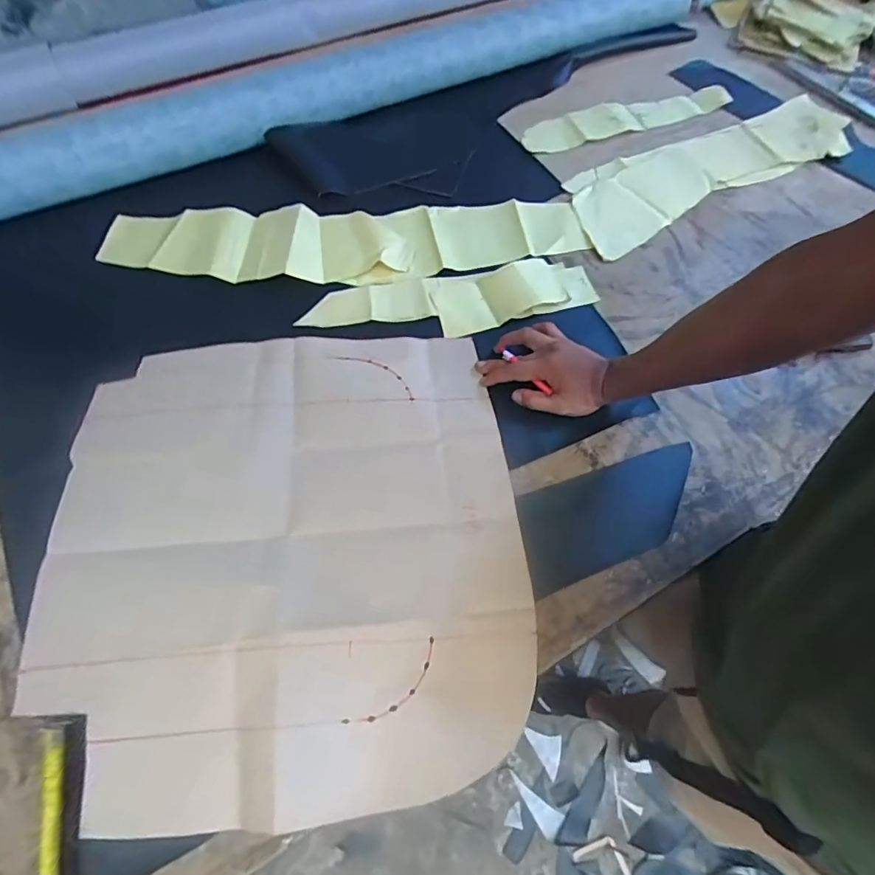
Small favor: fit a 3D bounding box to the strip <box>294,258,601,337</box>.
[{"bbox_3d":[0.022,-0.192,0.682,0.398,0.021,0.100,-9,63,-7],"label":"strip"}]

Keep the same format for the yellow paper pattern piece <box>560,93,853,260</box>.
[{"bbox_3d":[0.452,-0.454,0.820,0.554,0.012,0.170,-27,63,-13],"label":"yellow paper pattern piece"}]

